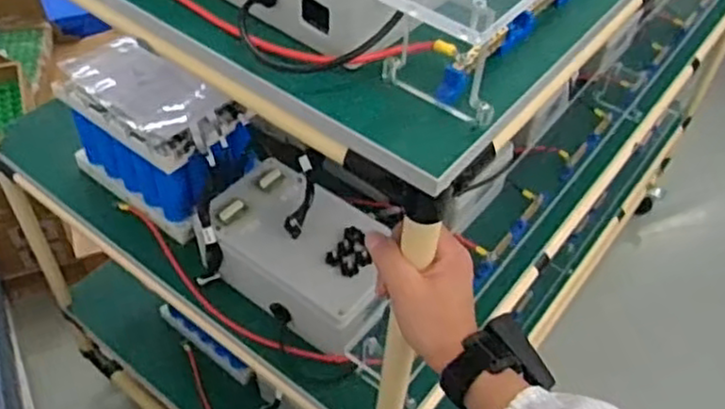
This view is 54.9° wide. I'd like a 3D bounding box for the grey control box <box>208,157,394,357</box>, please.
[{"bbox_3d":[-0.073,0.066,0.916,0.272,0.094,0.161,32,54,25],"label":"grey control box"}]

